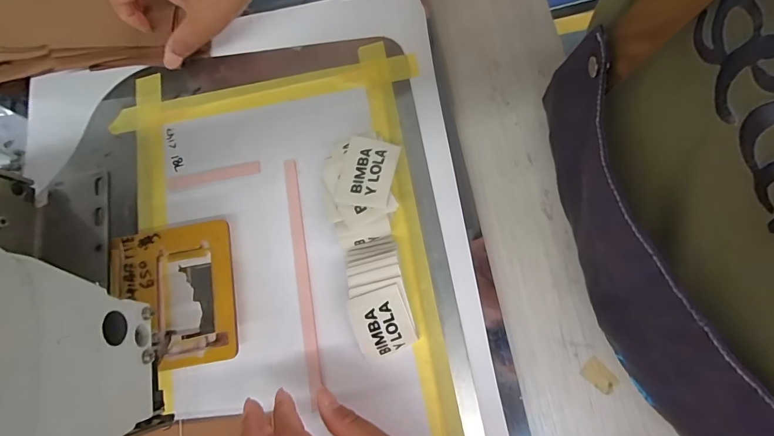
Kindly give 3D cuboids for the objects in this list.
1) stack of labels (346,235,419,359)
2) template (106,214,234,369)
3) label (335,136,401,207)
[{"bbox_3d":[-0.008,0.057,0.287,0.043,0.030,0.081,-15,76,2],"label":"stack of labels"},{"bbox_3d":[-0.163,0.058,0.295,0.091,0.008,0.106,-10,77,0],"label":"template"},{"bbox_3d":[-0.015,-0.035,0.294,0.042,0.006,0.054,8,71,15],"label":"label"}]

